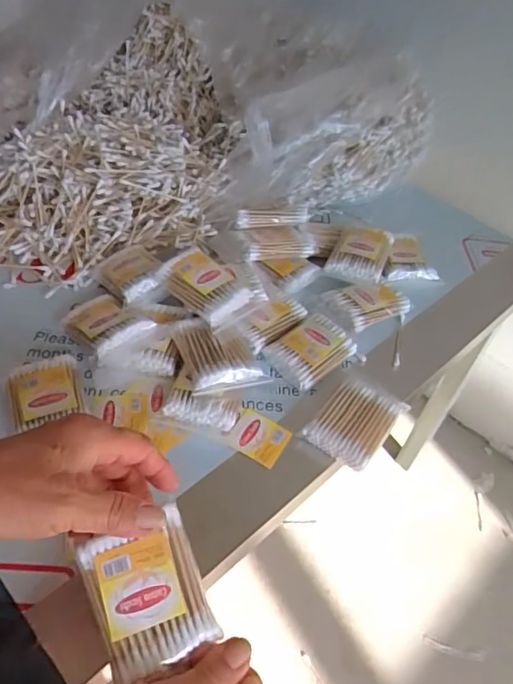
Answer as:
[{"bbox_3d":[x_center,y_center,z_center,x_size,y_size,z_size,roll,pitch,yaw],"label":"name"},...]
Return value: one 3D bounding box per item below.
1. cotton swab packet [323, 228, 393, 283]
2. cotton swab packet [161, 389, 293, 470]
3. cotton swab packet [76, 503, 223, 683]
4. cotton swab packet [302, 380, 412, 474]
[{"bbox_3d":[0.110,-0.095,0.563,0.057,0.023,0.069,19,46,10],"label":"cotton swab packet"},{"bbox_3d":[-0.023,0.064,0.424,0.100,0.023,0.043,23,47,-5],"label":"cotton swab packet"},{"bbox_3d":[-0.058,0.135,0.286,0.056,0.007,0.073,-17,71,-22],"label":"cotton swab packet"},{"bbox_3d":[0.083,0.065,0.440,0.054,0.015,0.082,31,50,21],"label":"cotton swab packet"}]

